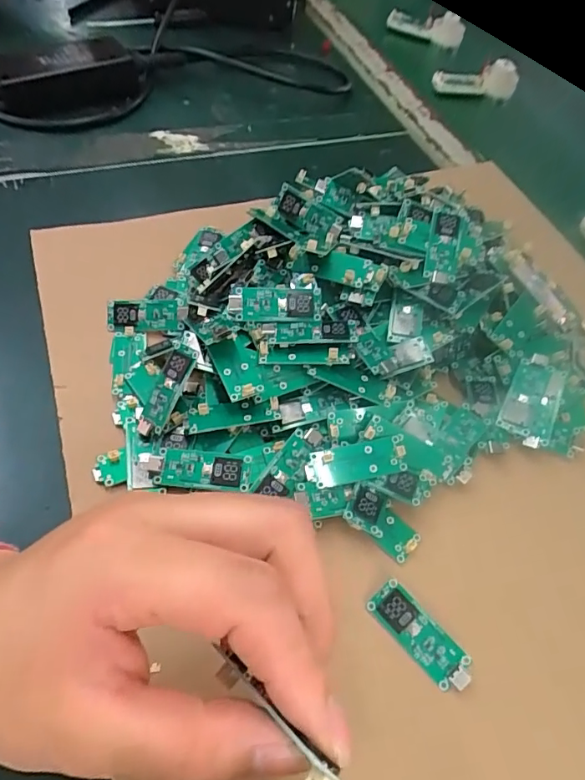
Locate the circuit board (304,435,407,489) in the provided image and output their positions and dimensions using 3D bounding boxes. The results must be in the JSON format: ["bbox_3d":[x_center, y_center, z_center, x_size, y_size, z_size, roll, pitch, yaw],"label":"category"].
[{"bbox_3d":[0.033,0.036,0.254,0.052,0.006,0.018,-6,59,-13],"label":"circuit board"}]

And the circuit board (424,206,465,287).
[{"bbox_3d":[0.091,-0.085,0.295,0.020,0.007,0.049,12,78,3],"label":"circuit board"}]

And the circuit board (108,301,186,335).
[{"bbox_3d":[-0.090,-0.045,0.305,0.046,0.006,0.020,-1,95,-2],"label":"circuit board"}]

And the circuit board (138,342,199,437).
[{"bbox_3d":[-0.067,0.001,0.263,0.015,0.005,0.052,26,94,12],"label":"circuit board"}]

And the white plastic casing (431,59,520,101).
[{"bbox_3d":[0.205,-0.345,0.553,0.103,0.033,0.010,-1,58,-9],"label":"white plastic casing"}]

